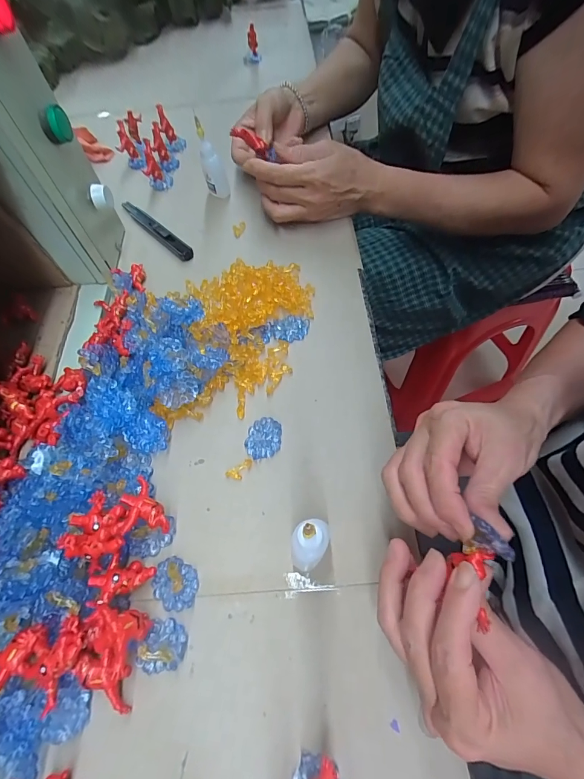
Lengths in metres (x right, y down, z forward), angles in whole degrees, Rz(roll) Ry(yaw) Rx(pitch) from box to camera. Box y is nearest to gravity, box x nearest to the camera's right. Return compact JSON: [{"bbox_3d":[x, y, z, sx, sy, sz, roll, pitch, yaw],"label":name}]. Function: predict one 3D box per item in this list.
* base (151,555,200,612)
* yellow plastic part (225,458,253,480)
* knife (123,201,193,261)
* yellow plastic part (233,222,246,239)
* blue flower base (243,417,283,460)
[{"bbox_3d":[-0.086,0.142,0.268,0.034,0.011,0.031,-1,61,3],"label":"base"},{"bbox_3d":[-0.044,0.069,0.312,0.024,0.005,0.011,-31,66,-16],"label":"yellow plastic part"},{"bbox_3d":[-0.175,-0.204,0.468,0.147,0.019,0.016,40,70,22],"label":"knife"},{"bbox_3d":[-0.066,-0.201,0.459,0.008,0.018,0.022,23,64,12],"label":"yellow plastic part"},{"bbox_3d":[-0.025,0.042,0.323,0.031,0.005,0.036,4,61,5],"label":"blue flower base"}]

